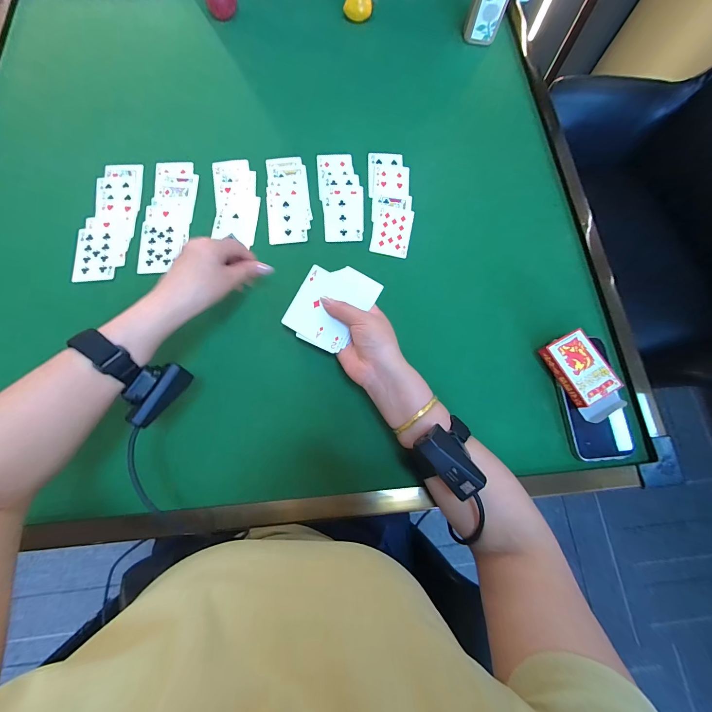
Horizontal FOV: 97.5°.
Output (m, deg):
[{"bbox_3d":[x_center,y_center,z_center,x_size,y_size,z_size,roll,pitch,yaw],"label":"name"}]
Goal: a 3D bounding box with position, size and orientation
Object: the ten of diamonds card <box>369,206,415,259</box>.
[{"bbox_3d":[0.056,-0.194,0.486,0.058,0.005,0.083,11,75,3],"label":"ten of diamonds card"}]

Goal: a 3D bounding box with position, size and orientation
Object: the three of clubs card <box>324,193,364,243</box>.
[{"bbox_3d":[-0.019,-0.218,0.487,0.060,0.004,0.088,-4,74,-1],"label":"three of clubs card"}]

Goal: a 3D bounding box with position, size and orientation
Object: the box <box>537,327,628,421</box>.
[{"bbox_3d":[0.302,0.025,0.413,0.065,0.026,0.111,-26,76,-7],"label":"box"}]

